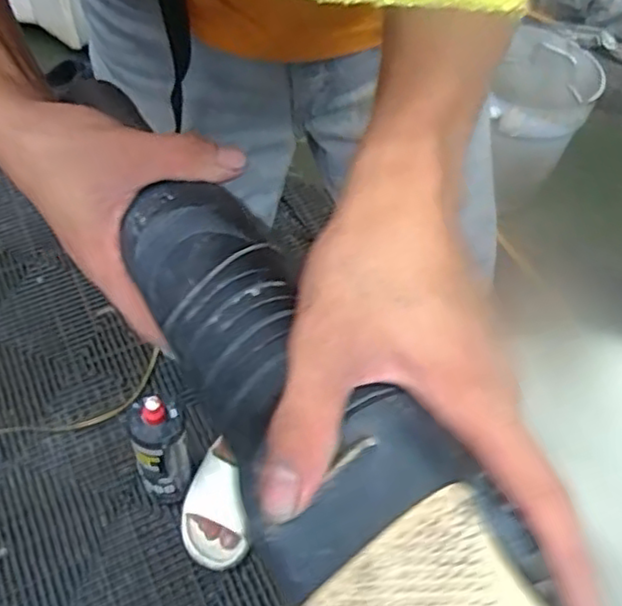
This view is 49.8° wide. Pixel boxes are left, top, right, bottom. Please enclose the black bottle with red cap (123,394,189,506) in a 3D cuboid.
[{"bbox_3d":[-0.225,0.223,1.008,0.088,0.259,0.075,-24,59,-19],"label":"black bottle with red cap"}]

